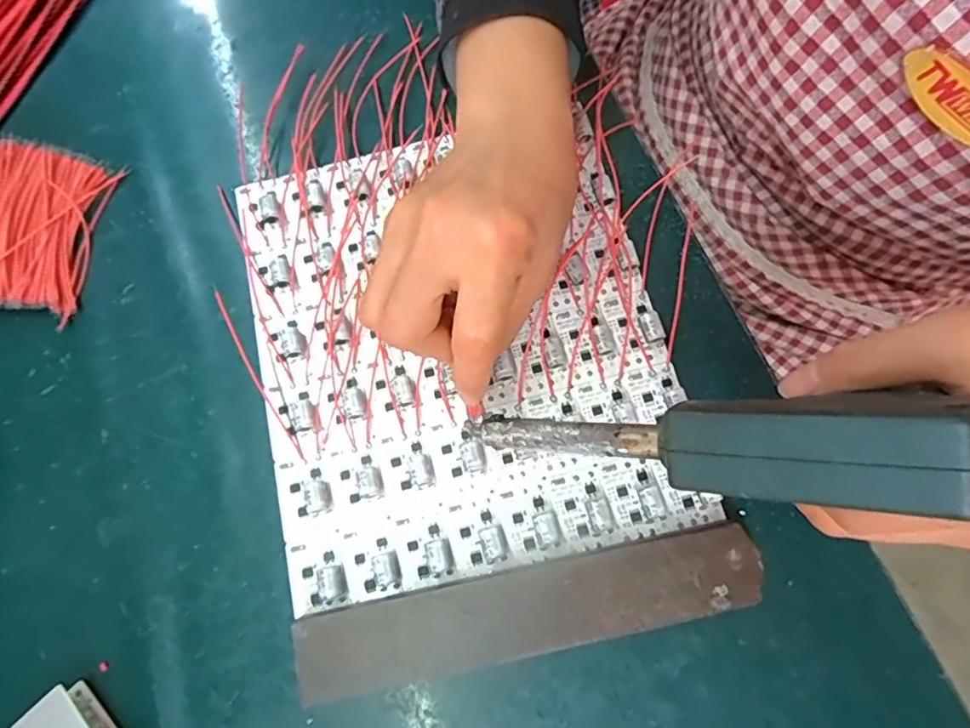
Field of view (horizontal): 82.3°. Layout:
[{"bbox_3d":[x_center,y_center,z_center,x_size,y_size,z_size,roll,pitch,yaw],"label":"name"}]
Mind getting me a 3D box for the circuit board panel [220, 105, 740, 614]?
[{"bbox_3d":[-0.017,-0.016,0.284,0.201,0.018,0.231,-13,74,-2],"label":"circuit board panel"}]

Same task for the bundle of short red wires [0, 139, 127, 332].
[{"bbox_3d":[-0.274,-0.079,0.312,0.108,0.018,0.097,9,75,4],"label":"bundle of short red wires"}]

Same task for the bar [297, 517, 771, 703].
[{"bbox_3d":[0.018,0.107,0.243,0.196,0.019,0.036,-12,74,-2],"label":"bar"}]

